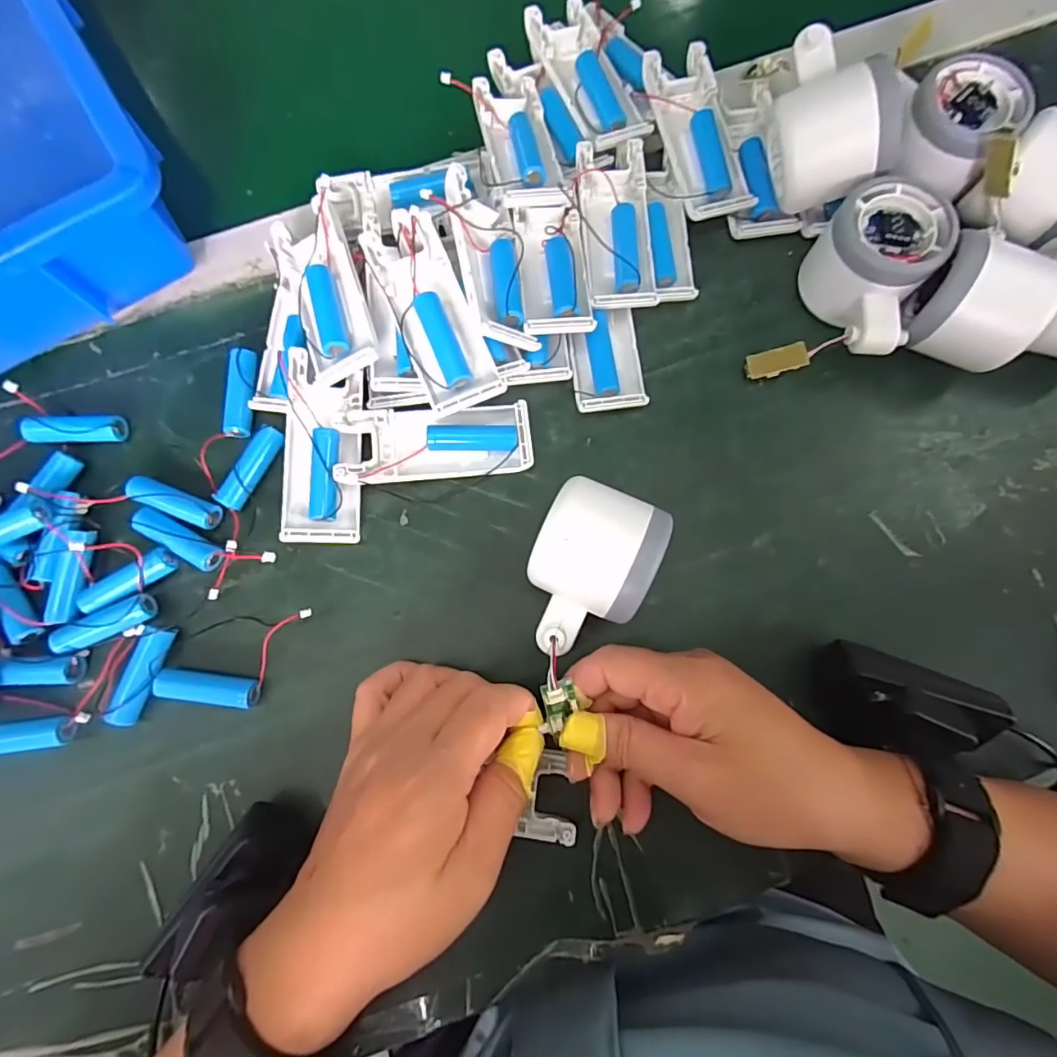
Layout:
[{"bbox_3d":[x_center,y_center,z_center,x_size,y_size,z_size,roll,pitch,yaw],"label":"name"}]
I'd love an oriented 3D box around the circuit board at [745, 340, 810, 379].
[{"bbox_3d":[0.142,-0.096,0.304,0.032,0.005,0.015,-11,81,20],"label":"circuit board"}]

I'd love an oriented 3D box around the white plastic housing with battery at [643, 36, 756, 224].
[{"bbox_3d":[0.101,-0.237,0.318,0.041,0.017,0.100,-16,79,-3],"label":"white plastic housing with battery"}]

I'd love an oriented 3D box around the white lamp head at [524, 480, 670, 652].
[{"bbox_3d":[0.028,0.022,0.261,0.055,0.060,0.078,25,80,5],"label":"white lamp head"}]

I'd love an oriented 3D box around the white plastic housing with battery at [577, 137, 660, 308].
[{"bbox_3d":[0.052,-0.176,0.309,0.039,0.013,0.102,-3,79,0],"label":"white plastic housing with battery"}]

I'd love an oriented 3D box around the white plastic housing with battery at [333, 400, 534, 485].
[{"bbox_3d":[-0.050,-0.047,0.292,0.102,0.016,0.041,-5,79,0],"label":"white plastic housing with battery"}]

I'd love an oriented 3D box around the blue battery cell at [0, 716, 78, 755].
[{"bbox_3d":[-0.256,0.105,0.268,0.050,0.013,0.014,-7,79,-1],"label":"blue battery cell"}]

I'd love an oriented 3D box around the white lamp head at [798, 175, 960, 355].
[{"bbox_3d":[0.190,-0.139,0.292,0.059,0.049,0.085,-15,79,-2],"label":"white lamp head"}]

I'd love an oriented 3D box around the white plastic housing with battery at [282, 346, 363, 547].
[{"bbox_3d":[-0.112,-0.043,0.289,0.037,0.019,0.101,-1,79,0],"label":"white plastic housing with battery"}]

